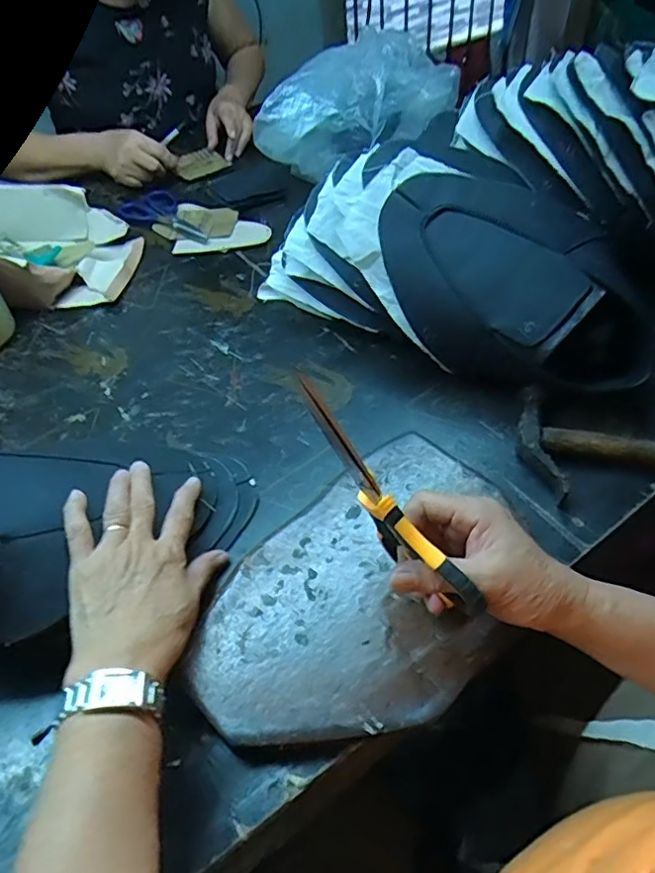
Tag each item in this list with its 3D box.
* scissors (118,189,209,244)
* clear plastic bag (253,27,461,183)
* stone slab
[{"bbox_3d":[-0.233,-0.309,0.797,0.078,0.009,0.184,-33,55,-21],"label":"scissors"},{"bbox_3d":[0.067,-0.495,0.808,0.144,0.103,0.356,28,58,26],"label":"clear plastic bag"},{"bbox_3d":[0.034,0.114,0.406,0.168,0.024,0.263,35,61,29],"label":"stone slab"}]

